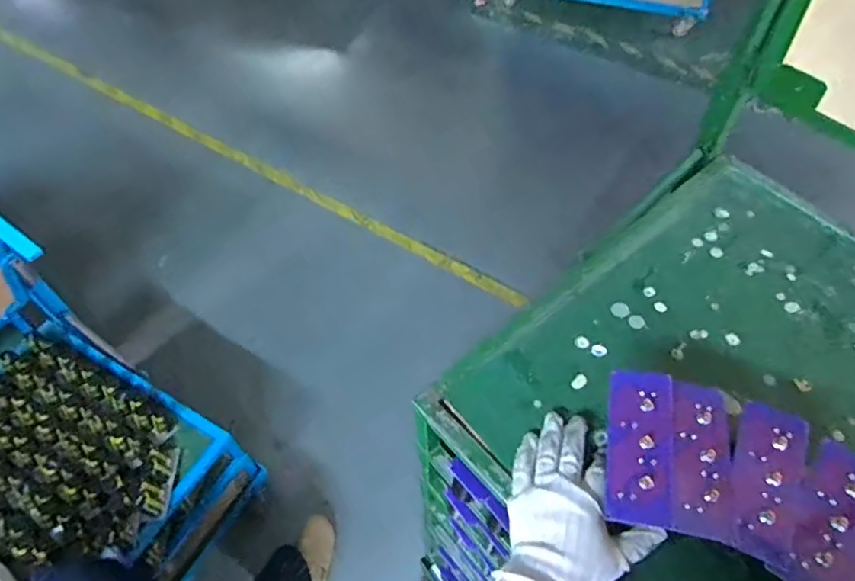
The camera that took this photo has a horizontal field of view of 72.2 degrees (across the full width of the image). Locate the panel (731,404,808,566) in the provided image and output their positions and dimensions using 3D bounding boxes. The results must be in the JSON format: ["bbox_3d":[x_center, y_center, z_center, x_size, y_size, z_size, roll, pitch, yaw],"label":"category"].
[{"bbox_3d":[0.292,0.161,0.506,0.056,0.004,0.133,22,59,15],"label":"panel"}]

